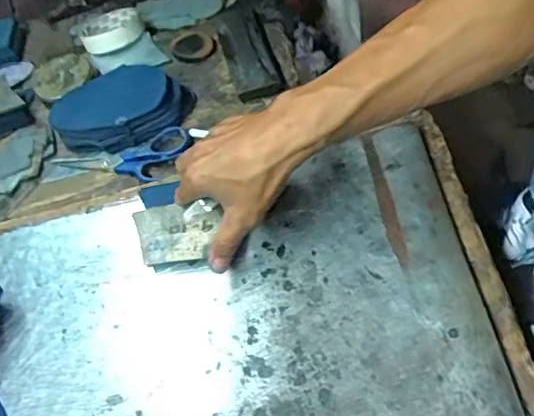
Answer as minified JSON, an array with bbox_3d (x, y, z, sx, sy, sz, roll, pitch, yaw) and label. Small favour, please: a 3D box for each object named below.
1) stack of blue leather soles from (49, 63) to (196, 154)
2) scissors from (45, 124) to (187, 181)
[{"bbox_3d":[-0.166,-0.114,0.656,0.161,0.045,0.103,-17,60,-6],"label":"stack of blue leather soles"},{"bbox_3d":[-0.166,-0.054,0.634,0.160,0.013,0.070,-8,59,14],"label":"scissors"}]

